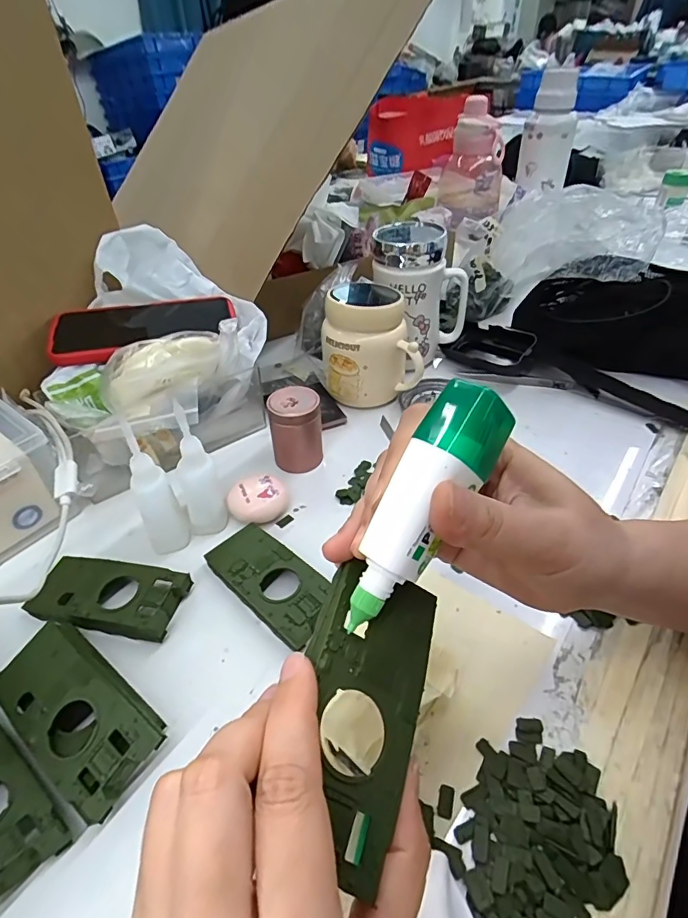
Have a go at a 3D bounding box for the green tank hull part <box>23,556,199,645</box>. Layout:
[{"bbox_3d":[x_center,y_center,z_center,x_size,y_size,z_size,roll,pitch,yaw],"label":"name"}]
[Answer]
[{"bbox_3d":[-0.162,0.094,0.332,0.102,0.020,0.047,7,42,10],"label":"green tank hull part"}]

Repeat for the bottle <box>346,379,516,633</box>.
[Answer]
[{"bbox_3d":[0.028,0.018,0.177,0.025,0.024,0.097,29,90,31],"label":"bottle"}]

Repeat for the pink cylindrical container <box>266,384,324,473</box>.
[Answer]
[{"bbox_3d":[-0.042,-0.025,0.428,0.043,0.068,0.038,-11,42,-9],"label":"pink cylindrical container"}]

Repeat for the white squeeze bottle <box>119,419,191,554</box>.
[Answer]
[{"bbox_3d":[-0.136,0.022,0.346,0.028,0.107,0.028,-18,44,-17],"label":"white squeeze bottle"}]

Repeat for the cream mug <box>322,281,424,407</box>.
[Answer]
[{"bbox_3d":[0.026,-0.120,0.494,0.094,0.115,0.083,-1,41,2],"label":"cream mug"}]

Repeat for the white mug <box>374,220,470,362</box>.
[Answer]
[{"bbox_3d":[0.077,-0.182,0.524,0.094,0.124,0.076,-30,48,-28],"label":"white mug"}]

